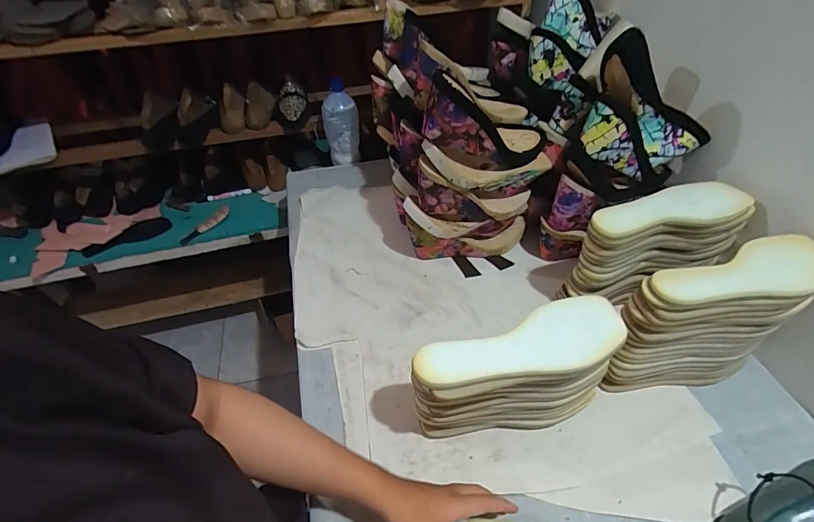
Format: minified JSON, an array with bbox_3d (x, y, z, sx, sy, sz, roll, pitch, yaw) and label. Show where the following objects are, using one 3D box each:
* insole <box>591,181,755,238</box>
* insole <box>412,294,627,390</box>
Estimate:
[{"bbox_3d":[0.372,-0.074,0.567,0.227,0.017,0.073,-13,51,-8],"label":"insole"},{"bbox_3d":[0.125,0.092,0.433,0.233,0.014,0.079,-14,52,-9],"label":"insole"}]

